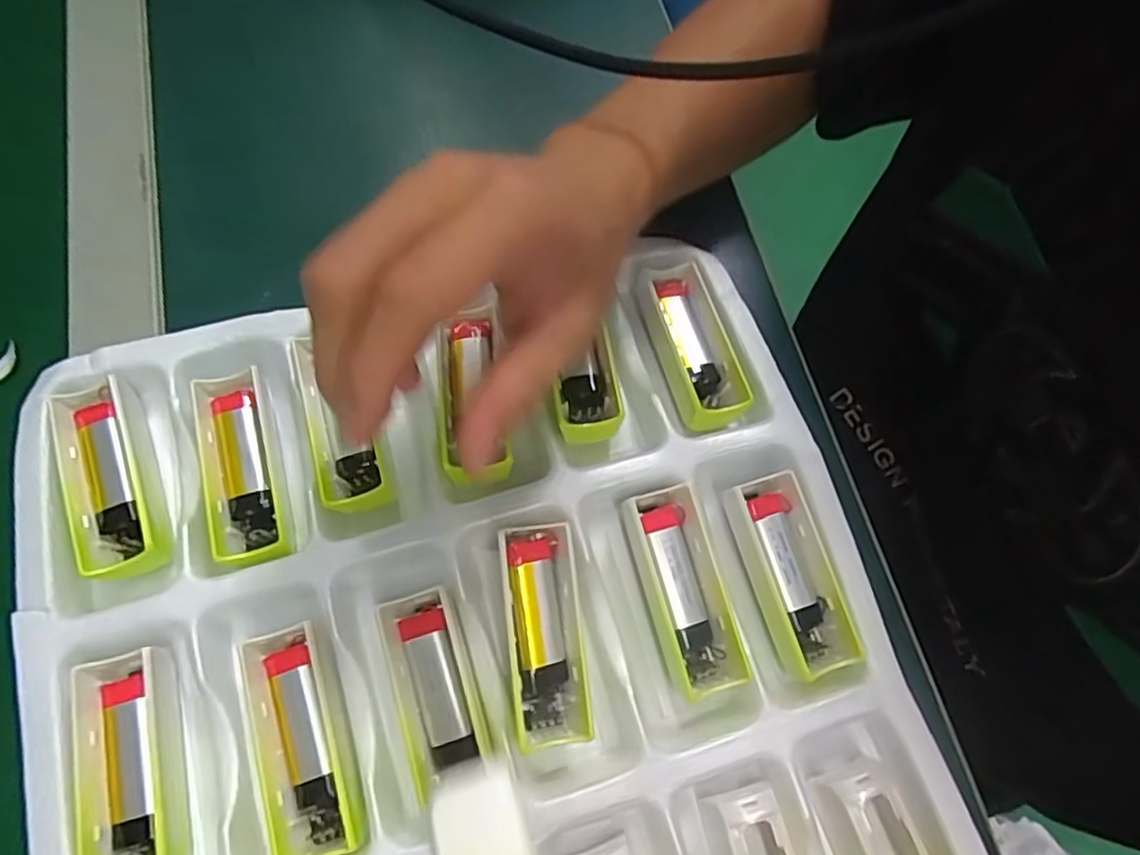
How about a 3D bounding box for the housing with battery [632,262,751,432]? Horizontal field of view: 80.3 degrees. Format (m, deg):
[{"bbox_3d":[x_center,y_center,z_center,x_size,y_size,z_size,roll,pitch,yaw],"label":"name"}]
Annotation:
[{"bbox_3d":[0.057,-0.038,0.310,0.032,0.017,0.081,-13,71,-10],"label":"housing with battery"}]

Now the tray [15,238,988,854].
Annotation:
[{"bbox_3d":[-0.015,0.142,0.243,0.319,0.032,0.456,-15,71,-11],"label":"tray"}]

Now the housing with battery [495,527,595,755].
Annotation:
[{"bbox_3d":[-0.009,0.077,0.256,0.028,0.017,0.079,-6,85,-4],"label":"housing with battery"}]

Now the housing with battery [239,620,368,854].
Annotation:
[{"bbox_3d":[-0.099,0.115,0.251,0.031,0.022,0.078,-19,72,-12],"label":"housing with battery"}]

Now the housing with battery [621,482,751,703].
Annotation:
[{"bbox_3d":[0.045,0.065,0.271,0.030,0.021,0.079,-13,71,-10],"label":"housing with battery"}]

